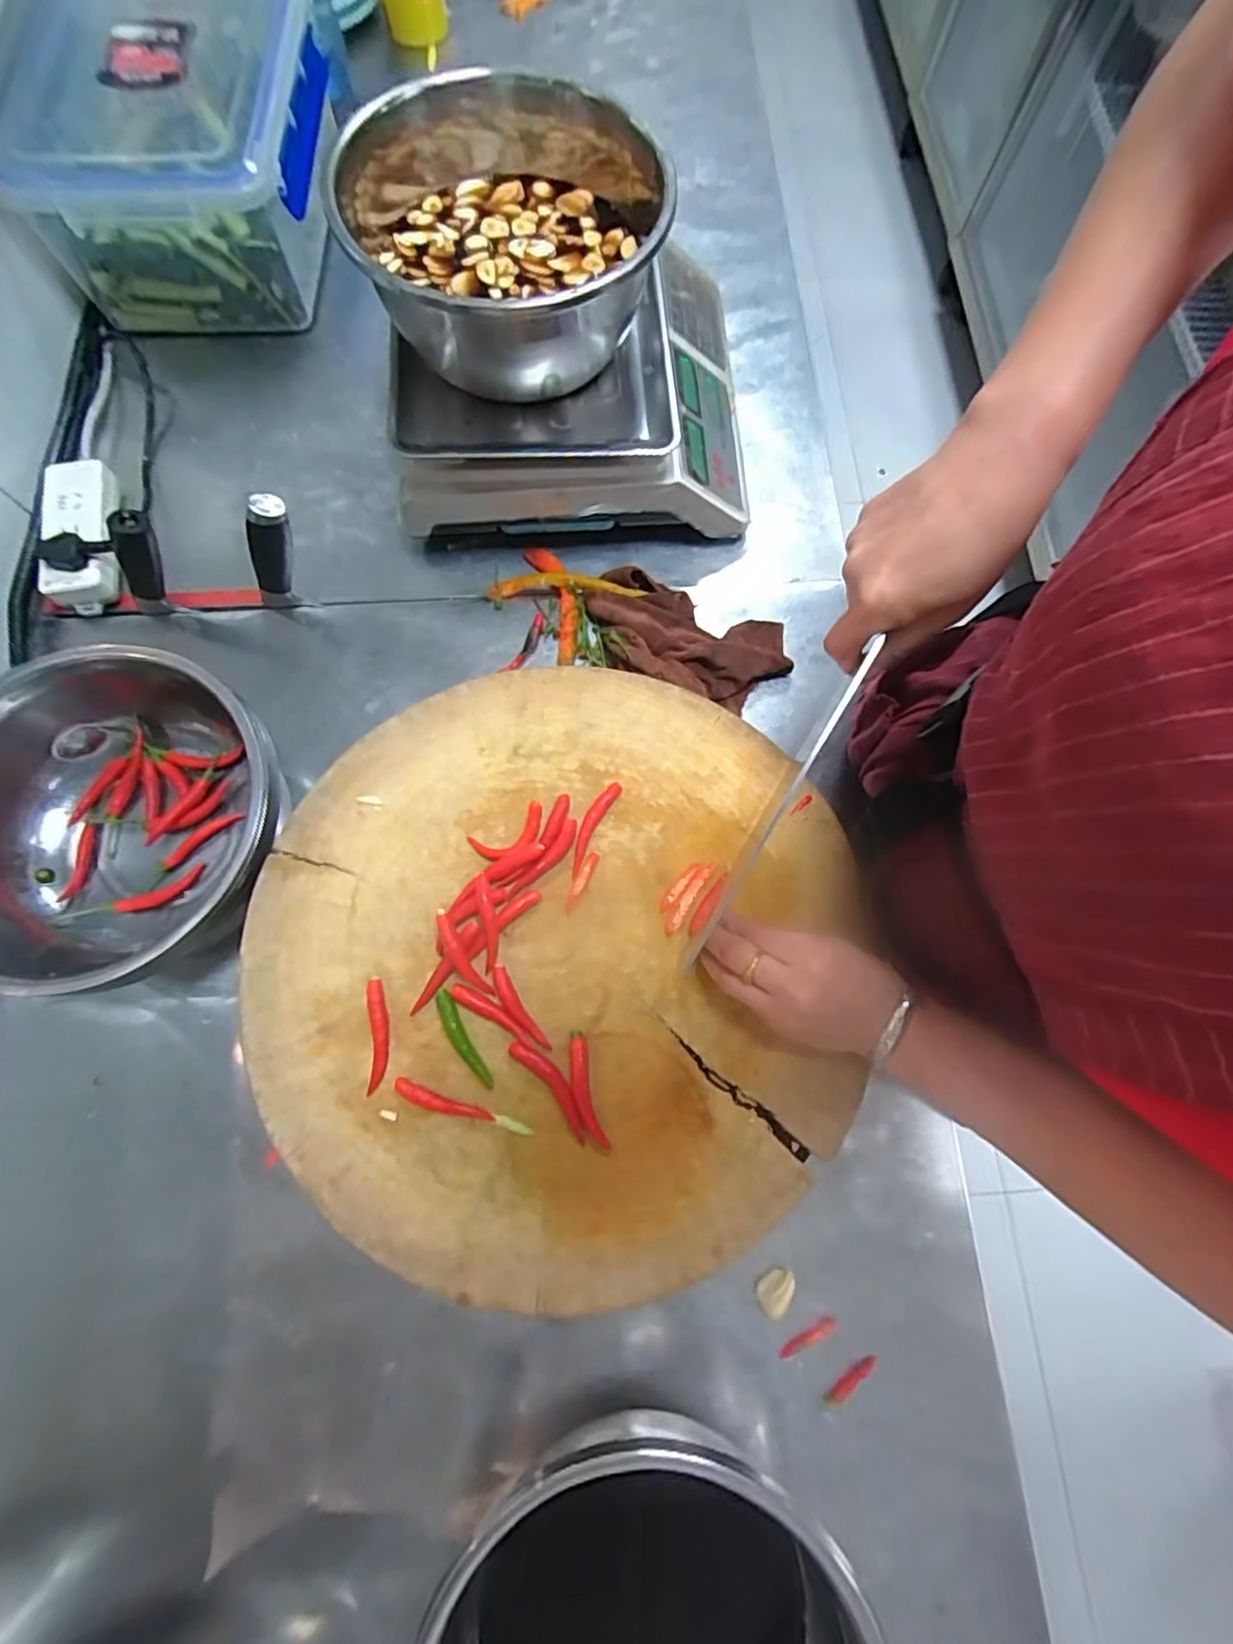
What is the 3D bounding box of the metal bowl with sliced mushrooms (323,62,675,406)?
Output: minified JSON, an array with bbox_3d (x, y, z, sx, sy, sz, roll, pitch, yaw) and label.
[{"bbox_3d":[-0.088,-0.477,0.496,0.243,0.102,0.297,-7,76,-3],"label":"metal bowl with sliced mushrooms"}]

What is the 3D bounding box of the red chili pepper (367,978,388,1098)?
[{"bbox_3d":[-0.150,0.132,0.387,0.012,0.007,0.067,-6,76,-3],"label":"red chili pepper"}]

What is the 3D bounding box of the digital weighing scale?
[{"bbox_3d":[-0.037,-0.436,0.597,0.323,0.122,0.316,-3,76,-2],"label":"digital weighing scale"}]

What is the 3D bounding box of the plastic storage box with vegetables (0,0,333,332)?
[{"bbox_3d":[-0.446,-0.722,0.660,0.264,0.142,0.362,-5,76,-3],"label":"plastic storage box with vegetables"}]

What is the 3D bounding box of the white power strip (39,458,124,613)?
[{"bbox_3d":[-0.511,-0.275,0.589,0.068,0.035,0.151,-17,77,-6],"label":"white power strip"}]

